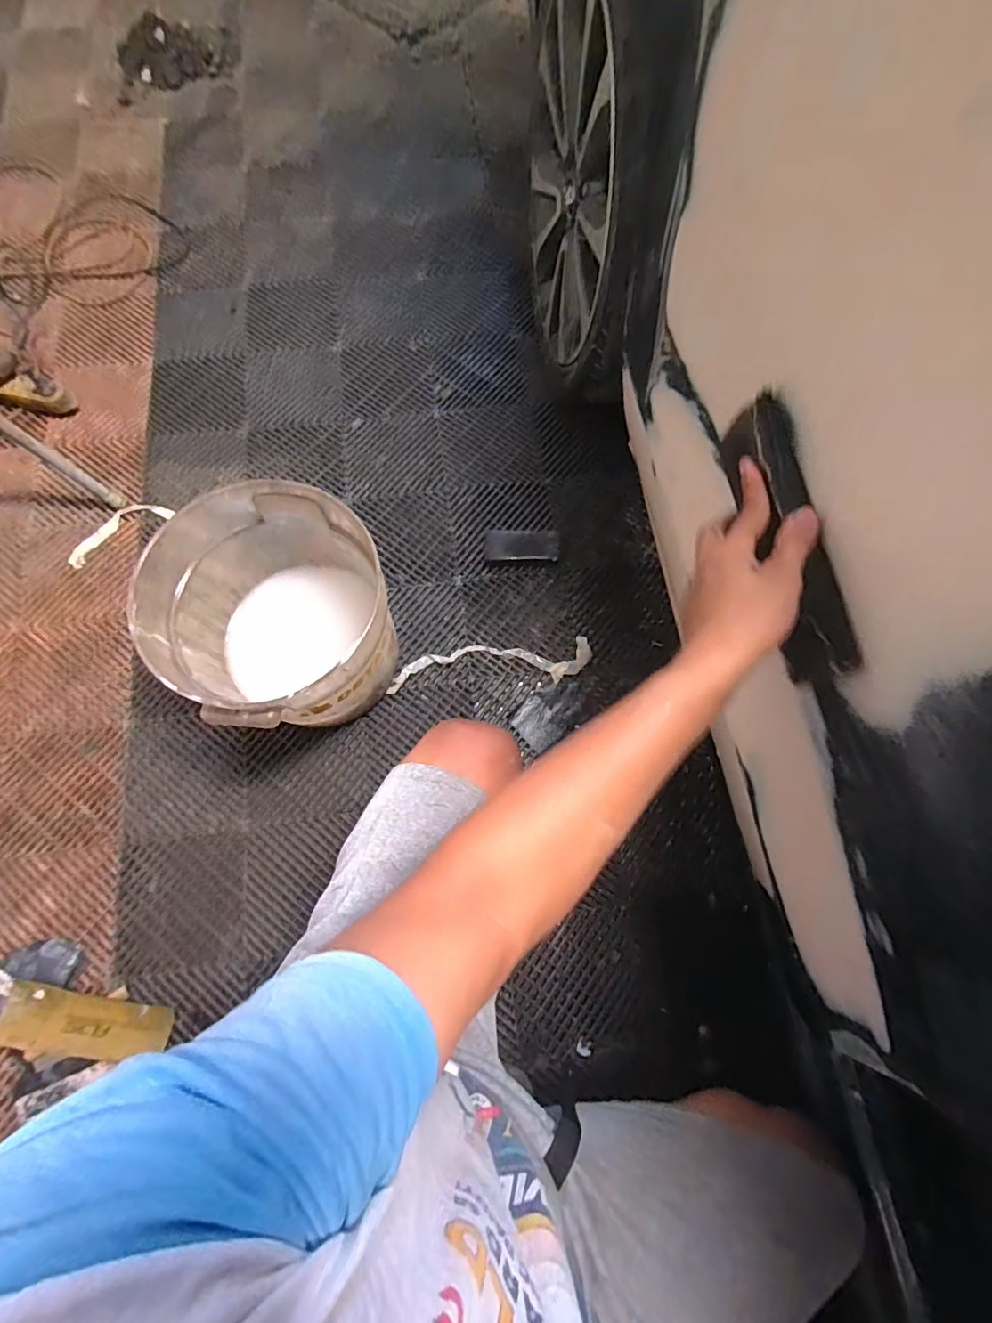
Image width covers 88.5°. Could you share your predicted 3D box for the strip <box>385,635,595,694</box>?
[{"bbox_3d":[-0.008,0.006,0.936,0.370,0.017,0.080,-6,75,-3],"label":"strip"}]

